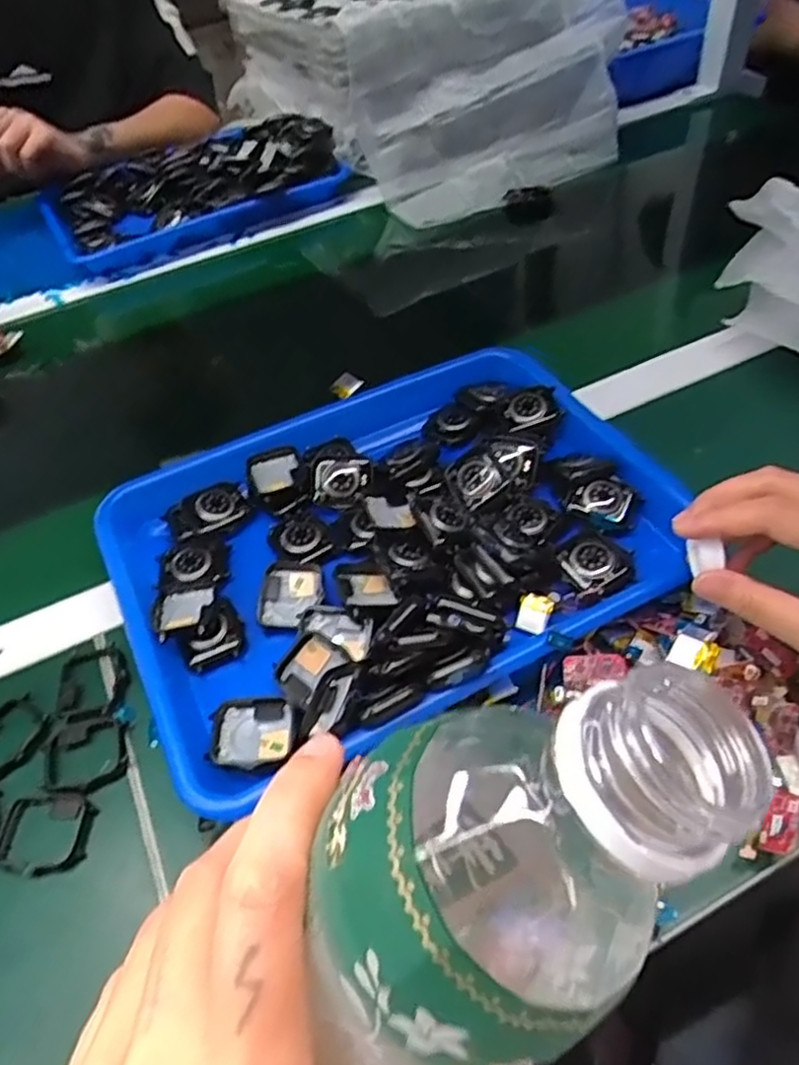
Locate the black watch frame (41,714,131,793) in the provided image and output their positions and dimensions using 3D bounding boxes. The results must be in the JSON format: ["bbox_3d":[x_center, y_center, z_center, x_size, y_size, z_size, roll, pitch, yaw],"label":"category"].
[{"bbox_3d":[-0.174,0.123,0.404,0.044,0.007,0.045,-23,49,-14],"label":"black watch frame"}]

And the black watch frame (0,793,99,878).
[{"bbox_3d":[-0.185,0.157,0.378,0.049,0.006,0.040,-5,48,2],"label":"black watch frame"}]

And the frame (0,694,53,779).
[{"bbox_3d":[-0.223,0.118,0.414,0.039,0.008,0.047,26,55,26],"label":"frame"}]

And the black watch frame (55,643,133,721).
[{"bbox_3d":[-0.182,0.089,0.434,0.042,0.005,0.051,-5,48,2],"label":"black watch frame"}]

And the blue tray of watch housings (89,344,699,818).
[{"bbox_3d":[-0.010,-0.001,0.456,0.327,0.038,0.250,-23,49,-14],"label":"blue tray of watch housings"}]

